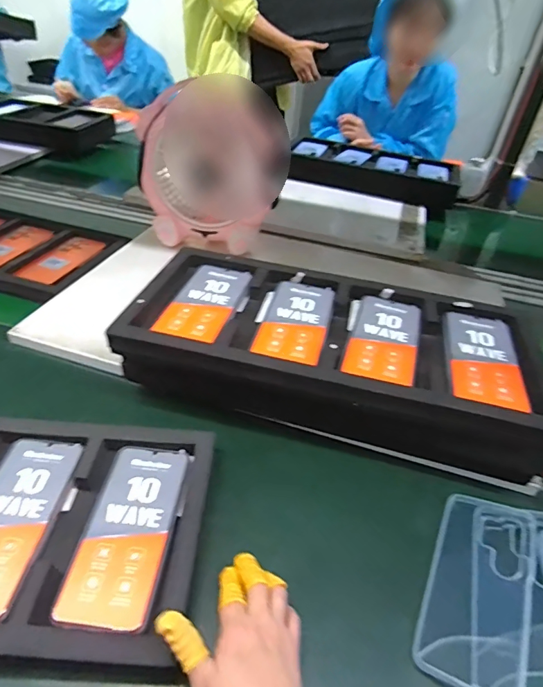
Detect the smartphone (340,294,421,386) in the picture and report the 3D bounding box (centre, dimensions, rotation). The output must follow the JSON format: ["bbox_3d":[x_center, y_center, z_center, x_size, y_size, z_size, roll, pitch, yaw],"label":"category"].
[{"bbox_3d":[0.137,-0.009,0.529,0.075,0.005,0.167,16,40,12],"label":"smartphone"}]

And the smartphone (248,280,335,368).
[{"bbox_3d":[0.031,-0.029,0.542,0.075,0.005,0.163,13,39,7],"label":"smartphone"}]

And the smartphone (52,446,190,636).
[{"bbox_3d":[-0.134,0.172,0.414,0.074,0.009,0.168,8,39,2],"label":"smartphone"}]

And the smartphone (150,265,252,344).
[{"bbox_3d":[-0.082,-0.054,0.557,0.075,0.008,0.161,13,39,8],"label":"smartphone"}]

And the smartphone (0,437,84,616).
[{"bbox_3d":[-0.246,0.161,0.414,0.076,0.008,0.166,8,39,1],"label":"smartphone"}]

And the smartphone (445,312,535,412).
[{"bbox_3d":[0.247,0.017,0.510,0.077,0.007,0.166,13,39,8],"label":"smartphone"}]

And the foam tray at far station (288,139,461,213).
[{"bbox_3d":[0.280,-0.482,1.231,0.463,0.062,0.234,16,40,11],"label":"foam tray at far station"}]

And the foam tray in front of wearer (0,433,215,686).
[{"bbox_3d":[-0.299,0.168,0.415,0.460,0.043,0.217,6,39,0],"label":"foam tray in front of wearer"}]

